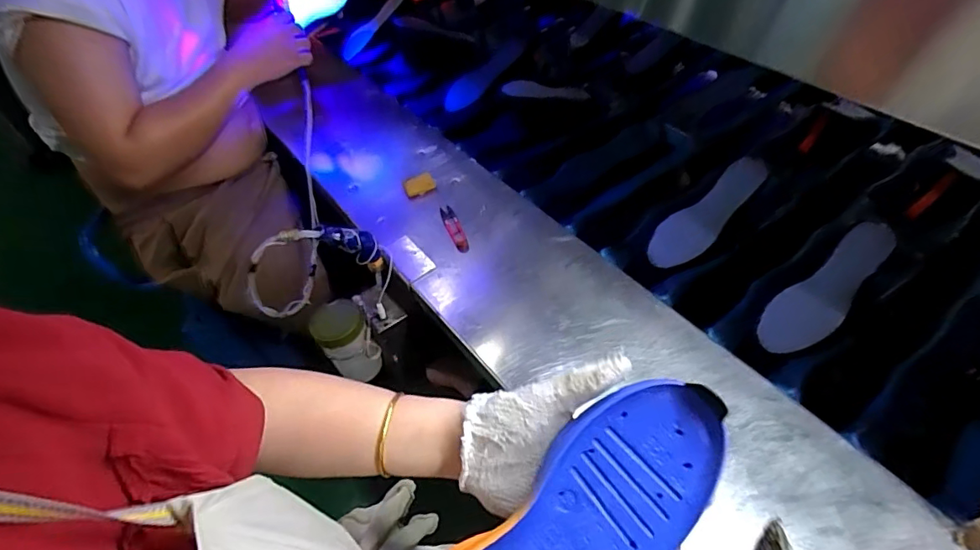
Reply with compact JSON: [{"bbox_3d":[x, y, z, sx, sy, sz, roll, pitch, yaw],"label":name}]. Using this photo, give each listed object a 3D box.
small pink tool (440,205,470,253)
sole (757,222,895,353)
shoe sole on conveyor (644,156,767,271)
[{"bbox_3d":[-0.056,-0.073,0.776,0.022,0.012,0.111,-16,51,-13],"label":"small pink tool"},{"bbox_3d":[0.448,0.018,0.666,0.214,0.019,0.072,-47,55,3],"label":"sole"},{"bbox_3d":[0.334,-0.095,0.777,0.219,0.011,0.070,-43,77,1],"label":"shoe sole on conveyor"}]

